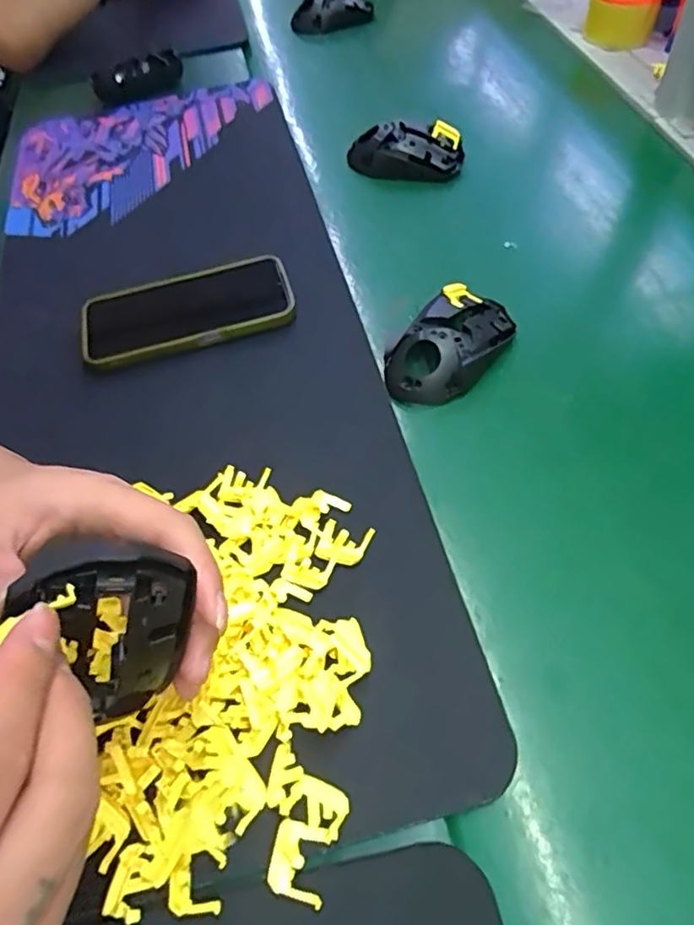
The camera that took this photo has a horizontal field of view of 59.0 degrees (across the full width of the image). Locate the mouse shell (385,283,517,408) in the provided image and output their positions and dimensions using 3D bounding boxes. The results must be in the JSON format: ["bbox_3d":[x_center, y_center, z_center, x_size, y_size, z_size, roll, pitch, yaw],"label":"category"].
[{"bbox_3d":[0.075,-0.090,0.448,0.062,0.030,0.108,30,61,23],"label":"mouse shell"}]

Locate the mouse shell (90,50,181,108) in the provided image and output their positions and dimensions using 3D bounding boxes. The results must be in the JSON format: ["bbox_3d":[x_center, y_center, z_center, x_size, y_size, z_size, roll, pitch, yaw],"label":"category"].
[{"bbox_3d":[-0.250,-0.463,0.741,0.057,0.030,0.104,37,66,25],"label":"mouse shell"}]

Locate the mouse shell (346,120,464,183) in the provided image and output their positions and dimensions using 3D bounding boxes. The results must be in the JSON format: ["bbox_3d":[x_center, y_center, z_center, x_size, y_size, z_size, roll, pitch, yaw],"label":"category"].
[{"bbox_3d":[0.058,-0.308,0.608,0.110,0.041,0.044,-3,56,3],"label":"mouse shell"}]

